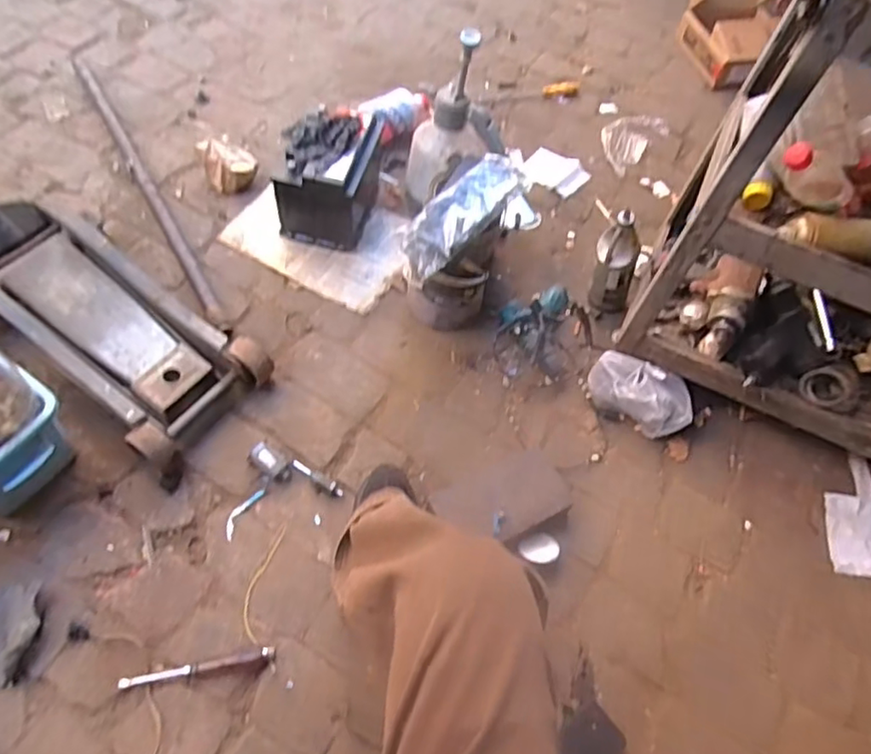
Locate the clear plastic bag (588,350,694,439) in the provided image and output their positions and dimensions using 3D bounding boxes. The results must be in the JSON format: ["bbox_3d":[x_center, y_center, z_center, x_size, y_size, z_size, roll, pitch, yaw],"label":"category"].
[{"bbox_3d":[0.382,0.035,1.152,0.198,0.101,0.083,26,60,8],"label":"clear plastic bag"}]

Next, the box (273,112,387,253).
[{"bbox_3d":[-0.225,-0.428,1.298,0.174,0.218,0.221,12,61,2],"label":"box"}]

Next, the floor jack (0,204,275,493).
[{"bbox_3d":[-0.608,-0.088,1.083,0.579,0.177,0.263,30,60,10],"label":"floor jack"}]

